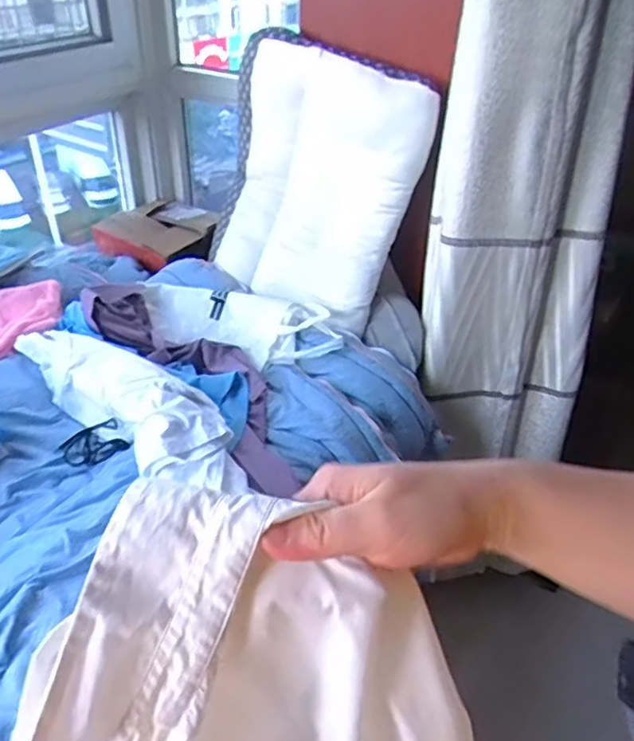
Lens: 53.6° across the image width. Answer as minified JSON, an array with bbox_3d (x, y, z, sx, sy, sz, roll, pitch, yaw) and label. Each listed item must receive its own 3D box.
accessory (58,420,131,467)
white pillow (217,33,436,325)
[{"bbox_3d":[-0.379,0.119,1.055,0.099,0.024,0.087,-30,52,-15],"label":"accessory"},{"bbox_3d":[-0.012,-0.372,1.261,0.394,0.487,0.096,24,29,14],"label":"white pillow"}]

